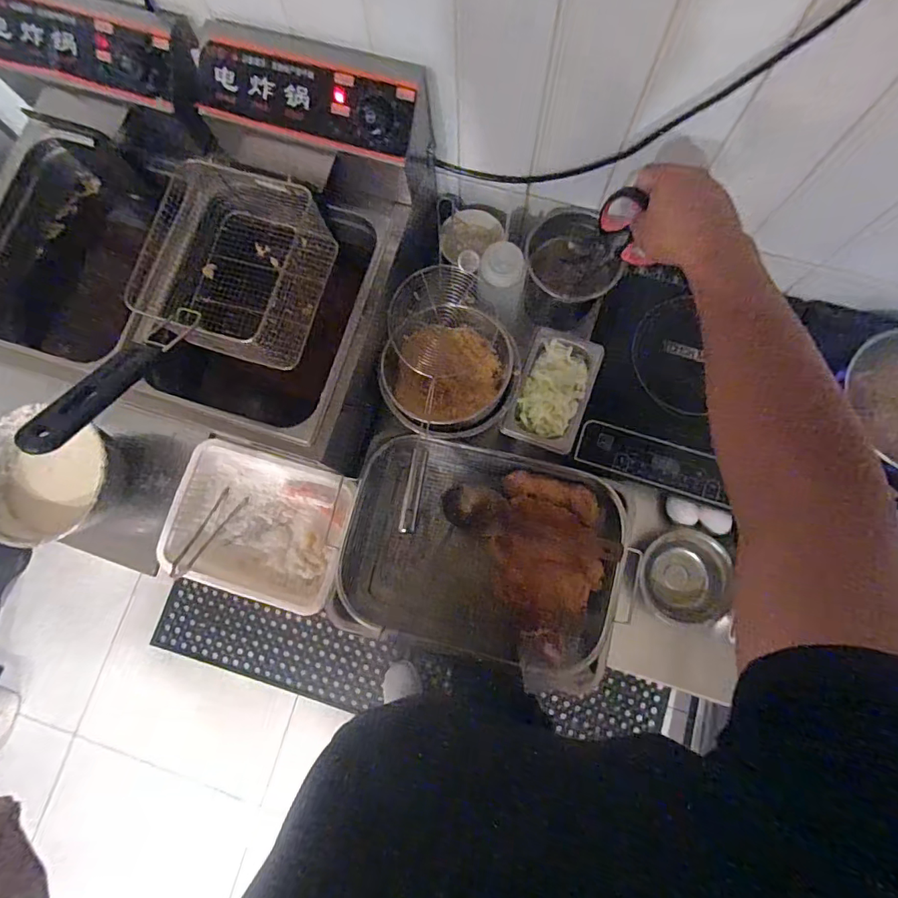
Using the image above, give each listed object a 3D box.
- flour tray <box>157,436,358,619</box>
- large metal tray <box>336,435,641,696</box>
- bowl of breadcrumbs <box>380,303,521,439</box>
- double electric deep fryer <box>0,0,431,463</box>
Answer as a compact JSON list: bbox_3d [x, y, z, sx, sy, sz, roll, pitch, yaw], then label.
[{"bbox_3d":[-0.277,0.117,0.725,0.257,0.062,0.207,15,80,4],"label":"flour tray"},{"bbox_3d":[0.055,0.149,0.697,0.403,0.079,0.287,14,80,4],"label":"large metal tray"},{"bbox_3d":[0.001,-0.105,0.685,0.185,0.068,0.173,14,80,4],"label":"bowl of breadcrumbs"},{"bbox_3d":[-0.360,-0.276,0.644,0.581,0.247,0.436,17,80,4],"label":"double electric deep fryer"}]

